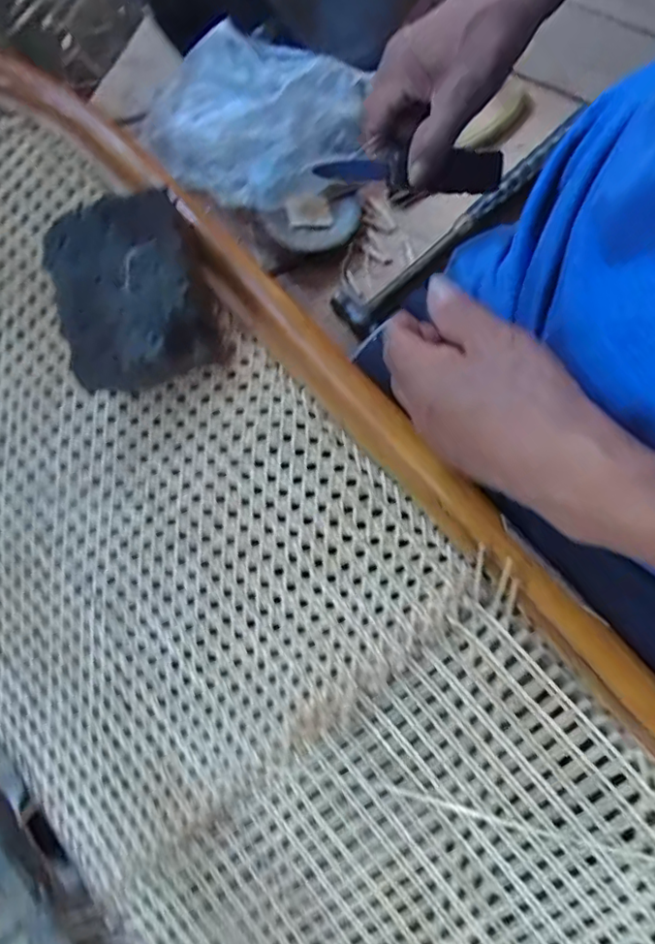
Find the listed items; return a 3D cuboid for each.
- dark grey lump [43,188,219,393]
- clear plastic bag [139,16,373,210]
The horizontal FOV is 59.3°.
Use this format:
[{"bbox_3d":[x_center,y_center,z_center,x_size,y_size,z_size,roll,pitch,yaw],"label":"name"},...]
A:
[{"bbox_3d":[-0.136,-0.116,0.406,0.093,0.073,0.121,-19,79,-5],"label":"dark grey lump"},{"bbox_3d":[-0.065,-0.296,0.493,0.196,0.050,0.130,25,102,6],"label":"clear plastic bag"}]

